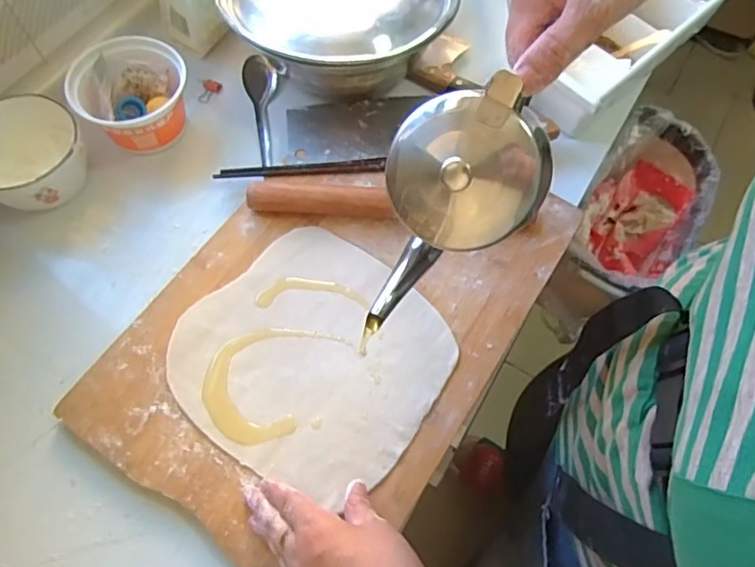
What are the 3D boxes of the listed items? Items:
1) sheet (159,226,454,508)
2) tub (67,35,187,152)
[{"bbox_3d":[-0.056,0.062,0.488,0.217,0.010,0.211,35,69,13],"label":"sheet"},{"bbox_3d":[-0.253,-0.194,0.572,0.113,0.079,0.092,-31,70,-14],"label":"tub"}]

